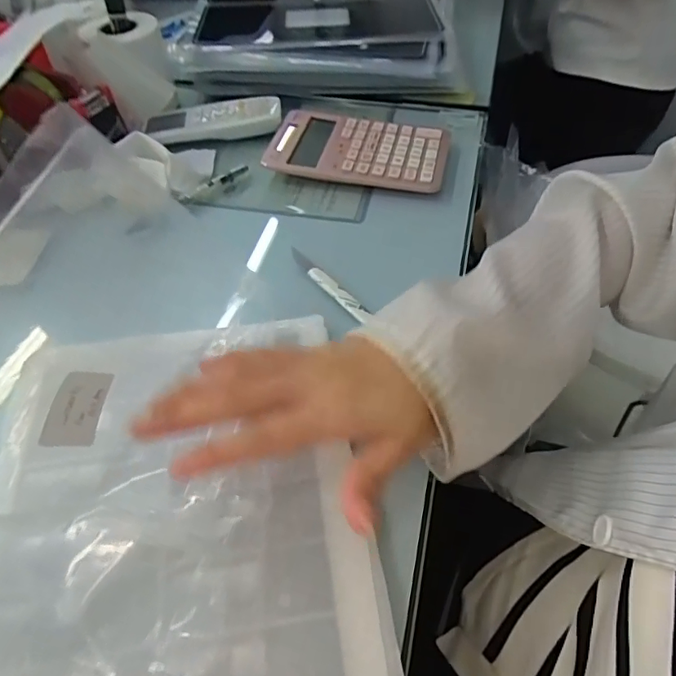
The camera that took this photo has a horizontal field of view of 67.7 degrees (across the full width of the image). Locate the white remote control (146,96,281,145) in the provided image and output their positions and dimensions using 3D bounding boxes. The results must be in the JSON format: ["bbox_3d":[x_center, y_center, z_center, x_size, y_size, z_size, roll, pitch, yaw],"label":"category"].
[{"bbox_3d":[-0.135,-0.236,0.554,0.143,0.030,0.048,-6,51,-2],"label":"white remote control"}]

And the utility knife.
[{"bbox_3d":[-0.010,-0.046,0.408,0.011,0.010,0.099,-33,57,-22],"label":"utility knife"}]

